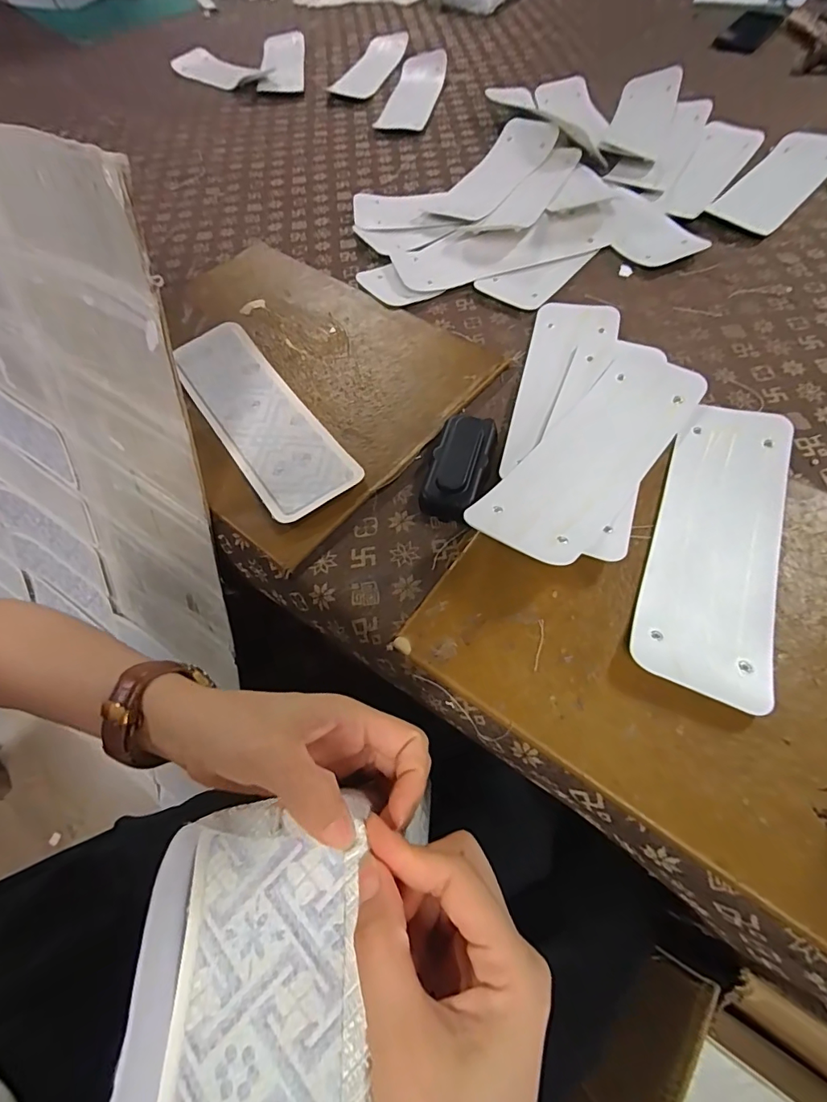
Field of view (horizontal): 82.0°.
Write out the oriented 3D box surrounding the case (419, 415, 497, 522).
[{"bbox_3d":[0.043,-0.076,0.416,0.053,0.020,0.105,12,62,10],"label":"case"}]

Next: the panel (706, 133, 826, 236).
[{"bbox_3d":[0.498,-0.504,0.641,0.085,0.009,0.268,38,70,21],"label":"panel"}]

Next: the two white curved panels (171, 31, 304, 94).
[{"bbox_3d":[-0.346,-0.948,0.936,0.262,0.029,0.240,-6,61,0],"label":"two white curved panels"}]

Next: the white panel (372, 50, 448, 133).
[{"bbox_3d":[-0.001,-0.827,0.852,0.089,0.025,0.282,9,62,9],"label":"white panel"}]

